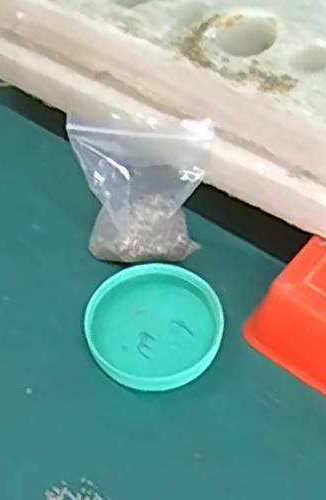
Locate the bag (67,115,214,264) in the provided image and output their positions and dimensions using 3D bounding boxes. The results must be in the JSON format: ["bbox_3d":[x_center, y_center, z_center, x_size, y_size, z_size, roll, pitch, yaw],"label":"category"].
[{"bbox_3d":[-0.011,-0.029,0.351,0.068,0.080,0.038,2,52,3],"label":"bag"}]

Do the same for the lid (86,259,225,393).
[{"bbox_3d":[-0.004,0.036,0.345,0.064,0.010,0.066,-1,52,1],"label":"lid"}]

